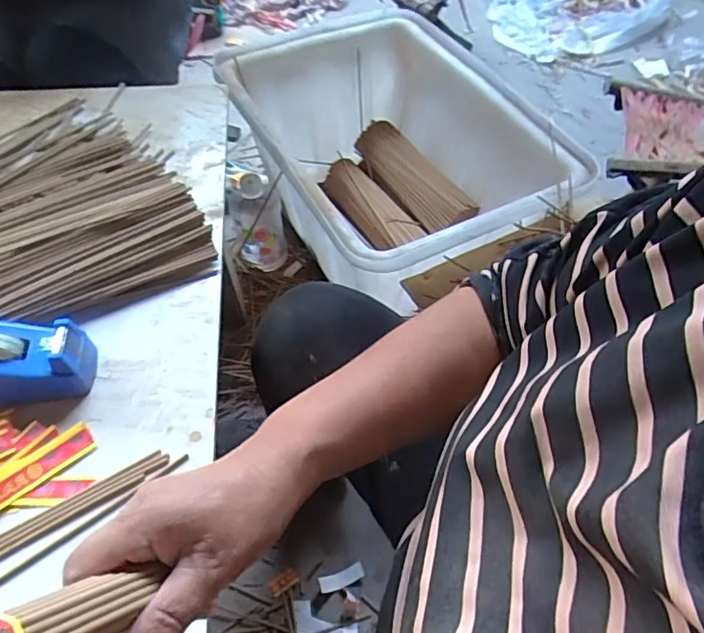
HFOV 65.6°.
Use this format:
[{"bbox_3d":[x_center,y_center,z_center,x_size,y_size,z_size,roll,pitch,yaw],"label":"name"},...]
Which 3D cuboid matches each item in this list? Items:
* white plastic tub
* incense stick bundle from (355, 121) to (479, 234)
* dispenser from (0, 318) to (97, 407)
[{"bbox_3d":[0.070,-0.283,1.020,0.467,0.280,0.589,-22,59,-17],"label":"white plastic tub"},{"bbox_3d":[0.127,-0.282,1.135,0.108,0.065,0.310,-41,63,12],"label":"incense stick bundle"},{"bbox_3d":[-0.271,0.035,0.447,0.105,0.052,0.058,-1,55,-3],"label":"dispenser"}]

